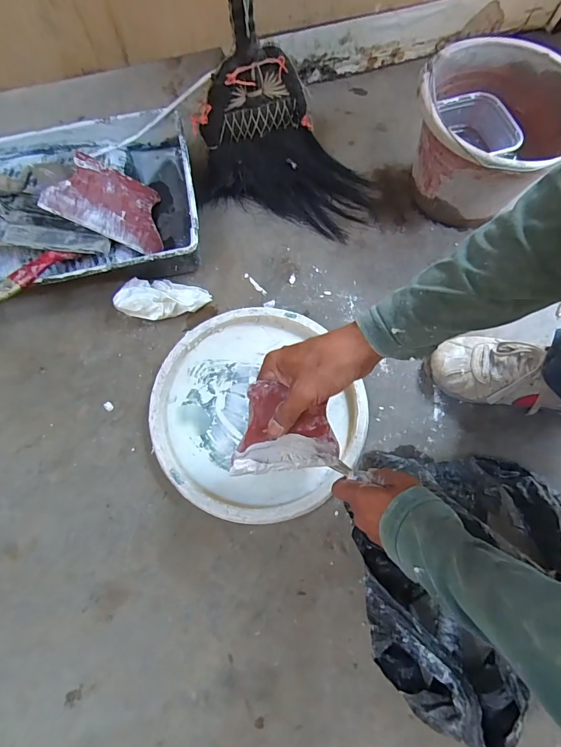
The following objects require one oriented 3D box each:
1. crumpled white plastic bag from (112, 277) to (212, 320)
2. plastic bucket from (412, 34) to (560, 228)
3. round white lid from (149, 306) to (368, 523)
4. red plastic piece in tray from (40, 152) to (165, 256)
[{"bbox_3d":[-0.177,-0.112,0.578,0.132,0.035,0.059,1,69,0],"label":"crumpled white plastic bag"},{"bbox_3d":[0.313,-0.352,0.595,0.249,0.165,0.232,-38,77,-12],"label":"plastic bucket"},{"bbox_3d":[-0.036,0.050,0.531,0.278,0.026,0.287,0,69,-1],"label":"round white lid"},{"bbox_3d":[-0.259,-0.265,0.587,0.162,0.008,0.128,19,63,-33],"label":"red plastic piece in tray"}]

